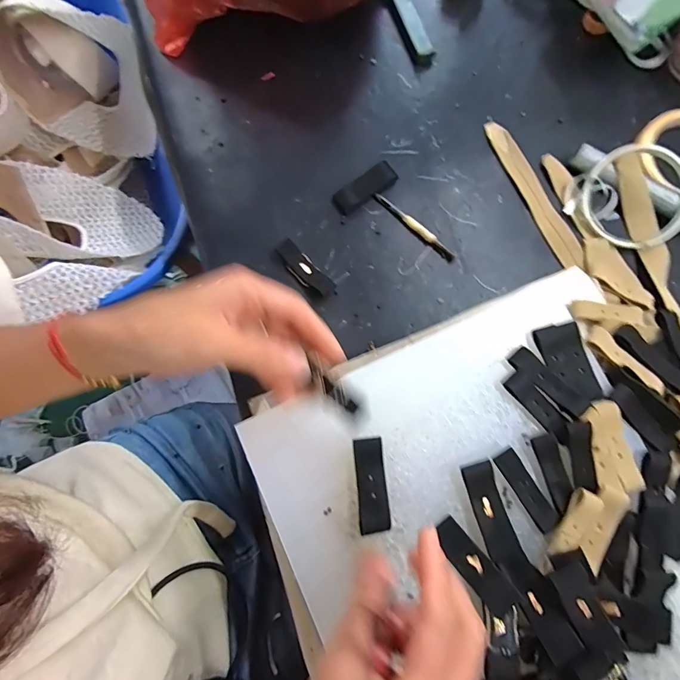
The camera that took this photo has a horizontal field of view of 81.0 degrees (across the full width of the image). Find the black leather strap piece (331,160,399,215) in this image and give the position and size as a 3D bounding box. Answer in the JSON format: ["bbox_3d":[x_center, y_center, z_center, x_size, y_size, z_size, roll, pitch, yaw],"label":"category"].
[{"bbox_3d":[0.023,-0.137,0.360,0.061,0.012,0.023,-33,82,-6],"label":"black leather strap piece"}]

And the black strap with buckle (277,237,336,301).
[{"bbox_3d":[-0.030,-0.061,0.345,0.020,0.008,0.060,-42,82,-7],"label":"black strap with buckle"}]

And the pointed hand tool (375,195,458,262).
[{"bbox_3d":[0.067,-0.102,0.357,0.089,0.009,0.008,41,82,7],"label":"pointed hand tool"}]

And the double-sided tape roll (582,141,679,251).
[{"bbox_3d":[0.259,-0.125,0.344,0.090,0.008,0.088,0,92,6],"label":"double-sided tape roll"}]

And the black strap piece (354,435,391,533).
[{"bbox_3d":[0.022,0.099,0.270,0.020,0.004,0.061,-5,80,1],"label":"black strap piece"}]

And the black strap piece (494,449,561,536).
[{"bbox_3d":[0.128,0.102,0.271,0.016,0.005,0.057,-32,81,-5],"label":"black strap piece"}]

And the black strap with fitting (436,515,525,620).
[{"bbox_3d":[0.087,0.146,0.258,0.020,0.010,0.060,-36,64,-11],"label":"black strap with fitting"}]

